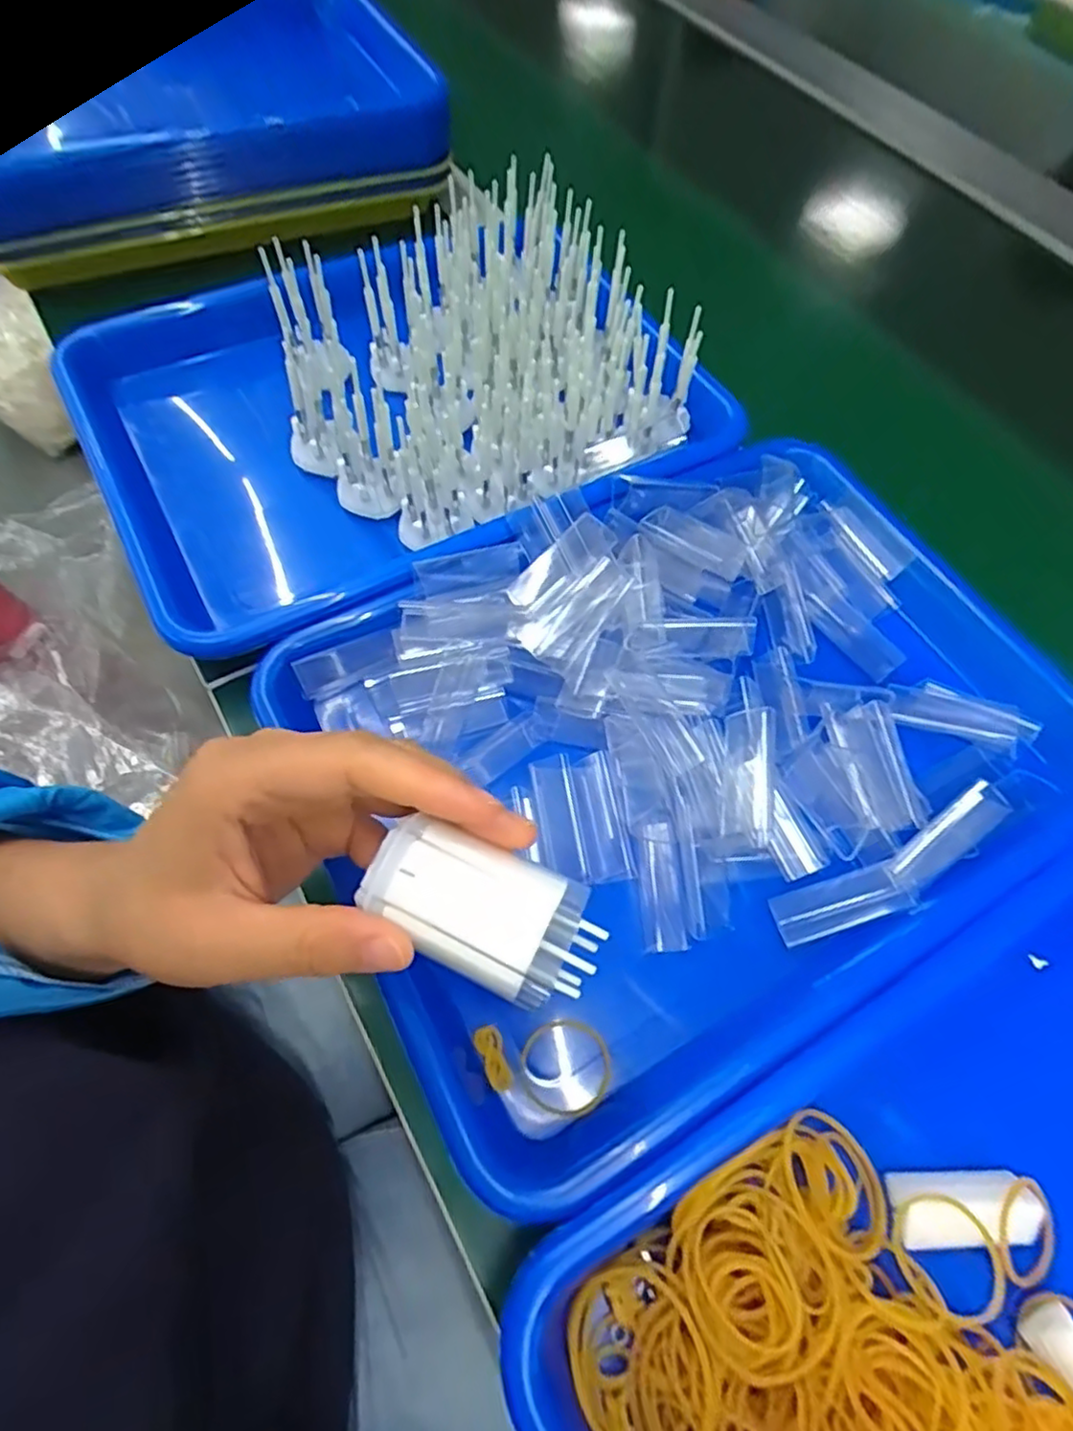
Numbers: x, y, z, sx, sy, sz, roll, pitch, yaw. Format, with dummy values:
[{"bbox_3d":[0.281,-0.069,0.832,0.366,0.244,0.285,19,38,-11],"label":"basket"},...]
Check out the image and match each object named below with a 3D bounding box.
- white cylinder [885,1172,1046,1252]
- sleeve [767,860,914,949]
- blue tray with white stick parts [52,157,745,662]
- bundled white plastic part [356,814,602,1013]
[{"bbox_3d":[0.144,0.167,0.225,0.045,0.013,0.021,0,62,-3],"label":"white cylinder"},{"bbox_3d":[0.124,0.077,0.275,0.052,0.004,0.019,-21,64,6],"label":"sleeve"},{"bbox_3d":[-0.077,-0.181,0.388,0.337,0.073,0.245,-27,67,-16],"label":"blue tray with white stick parts"},{"bbox_3d":[-0.015,0.057,0.196,0.067,0.018,0.036,23,63,9],"label":"bundled white plastic part"}]

